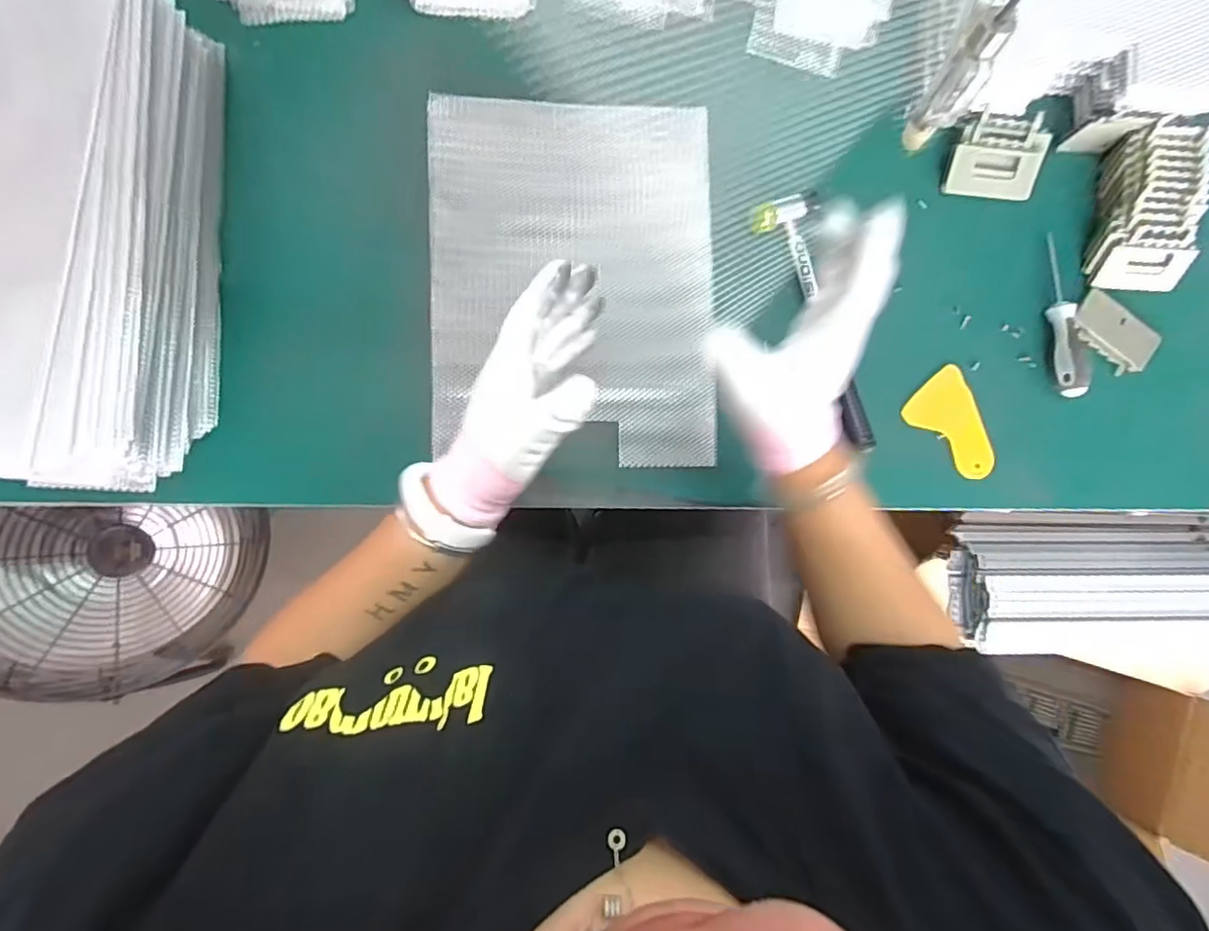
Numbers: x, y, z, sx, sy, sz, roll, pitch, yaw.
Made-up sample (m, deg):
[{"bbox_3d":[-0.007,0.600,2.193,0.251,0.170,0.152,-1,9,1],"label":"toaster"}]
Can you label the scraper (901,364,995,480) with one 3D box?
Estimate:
[{"bbox_3d":[0.340,-0.040,0.549,0.066,0.009,0.099,-45,92,-5],"label":"scraper"}]

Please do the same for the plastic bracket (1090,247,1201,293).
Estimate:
[{"bbox_3d":[0.522,-0.189,0.557,0.089,0.010,0.040,2,125,1],"label":"plastic bracket"}]

